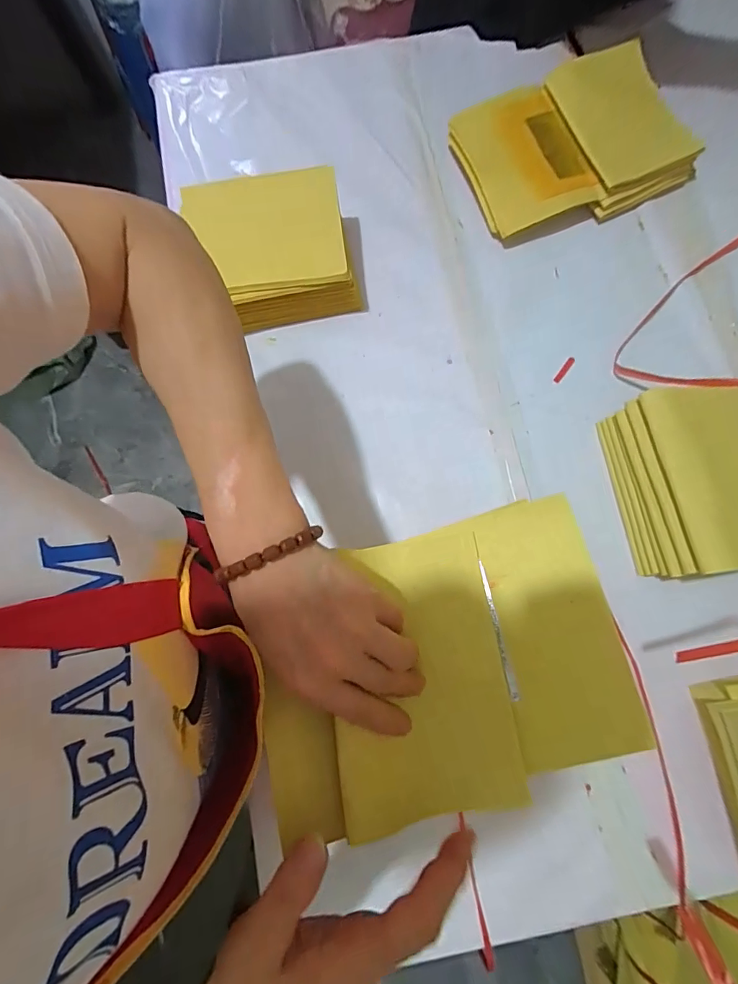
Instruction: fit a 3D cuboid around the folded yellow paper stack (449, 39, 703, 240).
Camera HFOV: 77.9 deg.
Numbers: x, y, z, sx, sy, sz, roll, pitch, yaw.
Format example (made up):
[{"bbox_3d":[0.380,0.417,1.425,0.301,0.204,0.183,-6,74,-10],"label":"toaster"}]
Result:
[{"bbox_3d":[0.223,-0.385,0.511,0.229,0.051,0.164,-23,79,-4],"label":"folded yellow paper stack"}]

